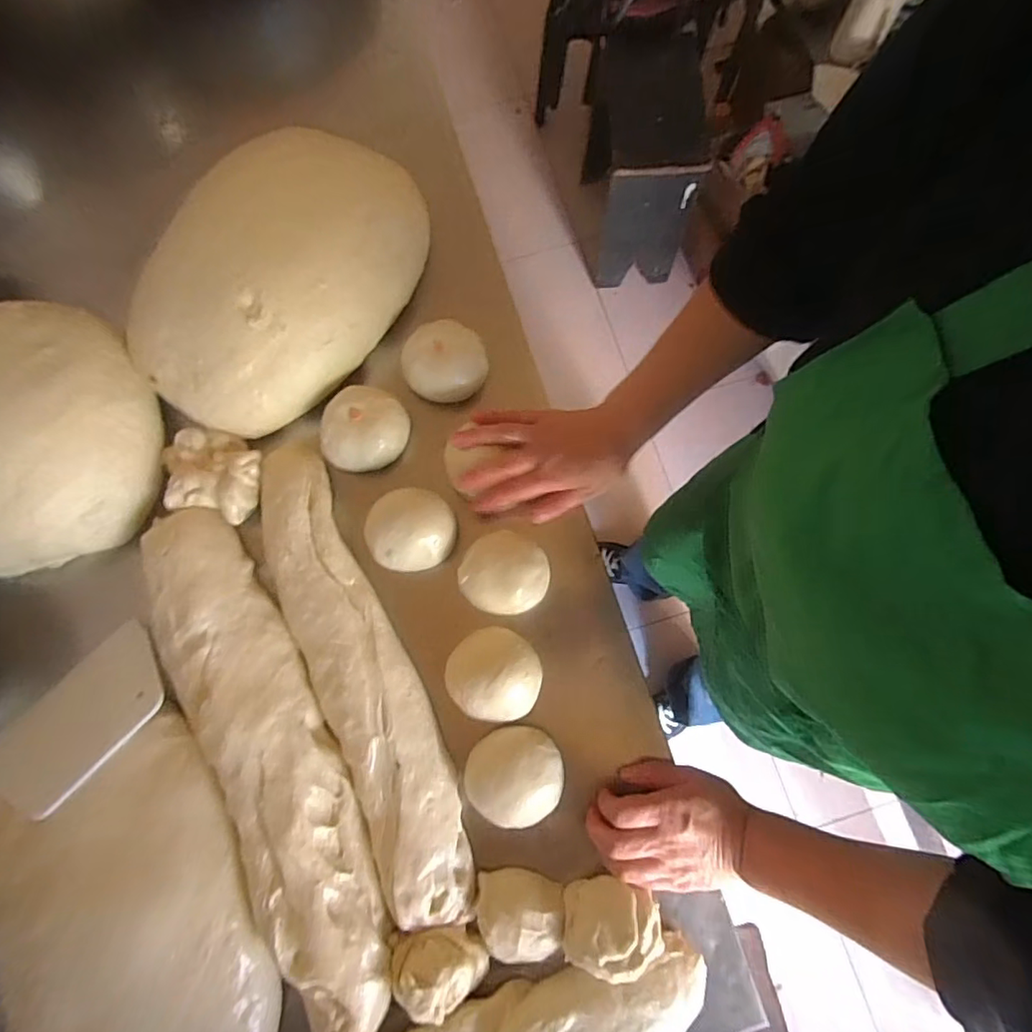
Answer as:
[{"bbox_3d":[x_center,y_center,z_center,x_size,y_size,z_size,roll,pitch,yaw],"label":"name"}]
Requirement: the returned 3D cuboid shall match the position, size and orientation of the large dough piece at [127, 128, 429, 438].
[{"bbox_3d":[-0.224,-0.230,0.520,0.195,0.064,0.308,35,79,8],"label":"large dough piece"}]

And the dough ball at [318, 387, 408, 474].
[{"bbox_3d":[-0.141,-0.083,0.528,0.077,0.032,0.072,0,76,1],"label":"dough ball"}]

